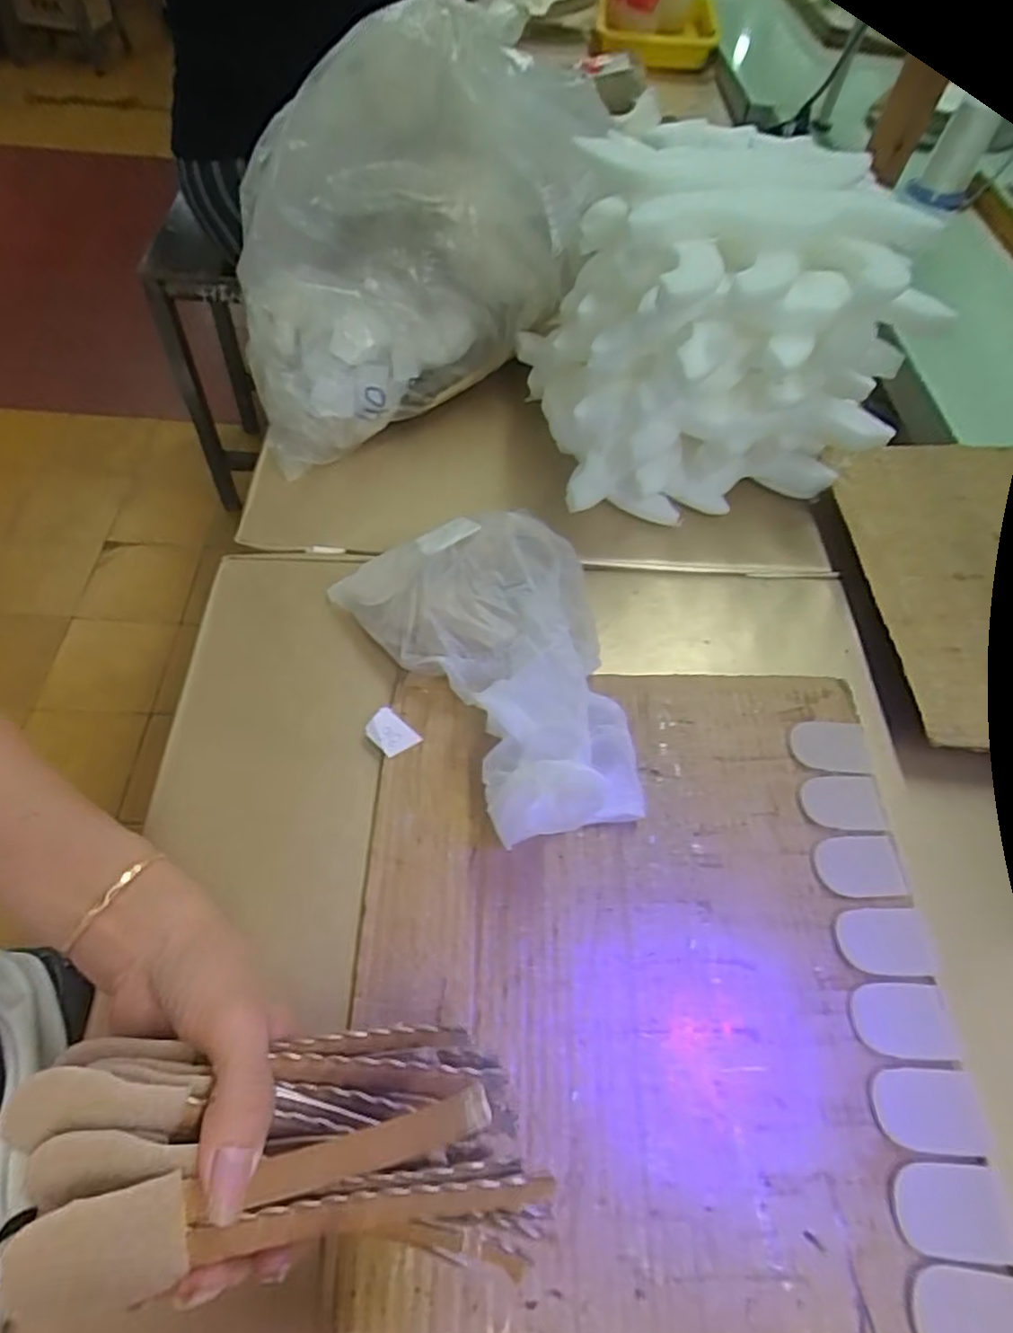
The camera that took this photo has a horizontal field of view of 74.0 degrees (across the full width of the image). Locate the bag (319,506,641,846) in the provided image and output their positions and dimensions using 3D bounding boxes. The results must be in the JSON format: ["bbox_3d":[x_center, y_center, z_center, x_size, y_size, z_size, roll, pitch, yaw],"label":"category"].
[{"bbox_3d":[0.010,-0.015,0.395,0.145,0.066,0.225,-27,63,-20],"label":"bag"}]

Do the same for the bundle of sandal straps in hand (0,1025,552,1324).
[{"bbox_3d":[-0.068,0.154,0.214,0.155,0.050,0.067,6,56,-13],"label":"bundle of sandal straps in hand"}]

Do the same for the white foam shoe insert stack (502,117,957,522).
[{"bbox_3d":[0.148,-0.230,0.489,0.239,0.182,0.183,-3,57,-6],"label":"white foam shoe insert stack"}]

